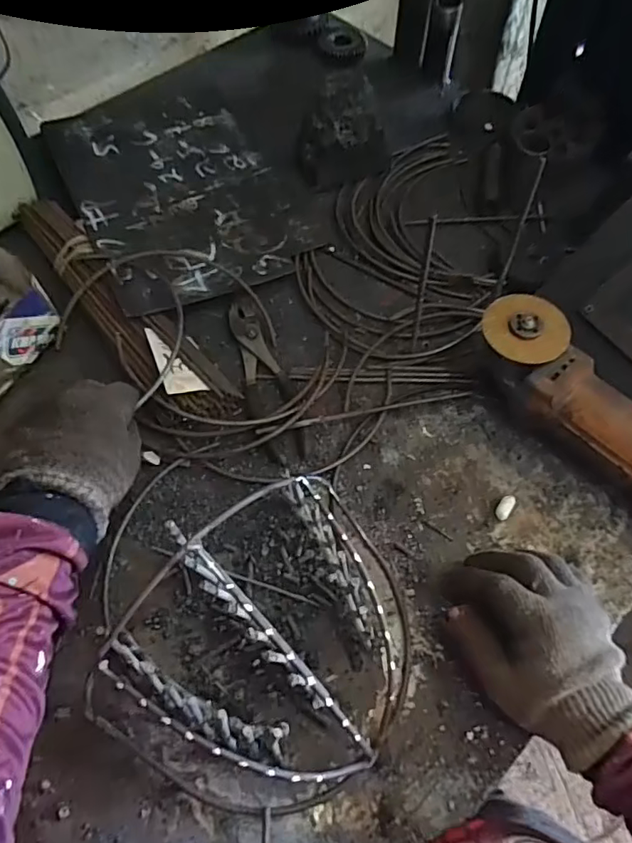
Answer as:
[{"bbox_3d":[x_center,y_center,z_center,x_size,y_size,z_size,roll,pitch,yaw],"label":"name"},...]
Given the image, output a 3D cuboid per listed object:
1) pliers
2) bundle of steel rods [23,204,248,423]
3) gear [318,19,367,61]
[{"bbox_3d":[-0.053,-0.045,0.558,0.050,0.014,0.193,-15,63,-9],"label":"pliers"},{"bbox_3d":[-0.221,-0.129,0.576,0.071,0.031,0.360,-39,69,-20],"label":"bundle of steel rods"},{"bbox_3d":[0.041,-0.595,0.844,0.071,0.017,0.081,-3,62,-3],"label":"gear"}]

